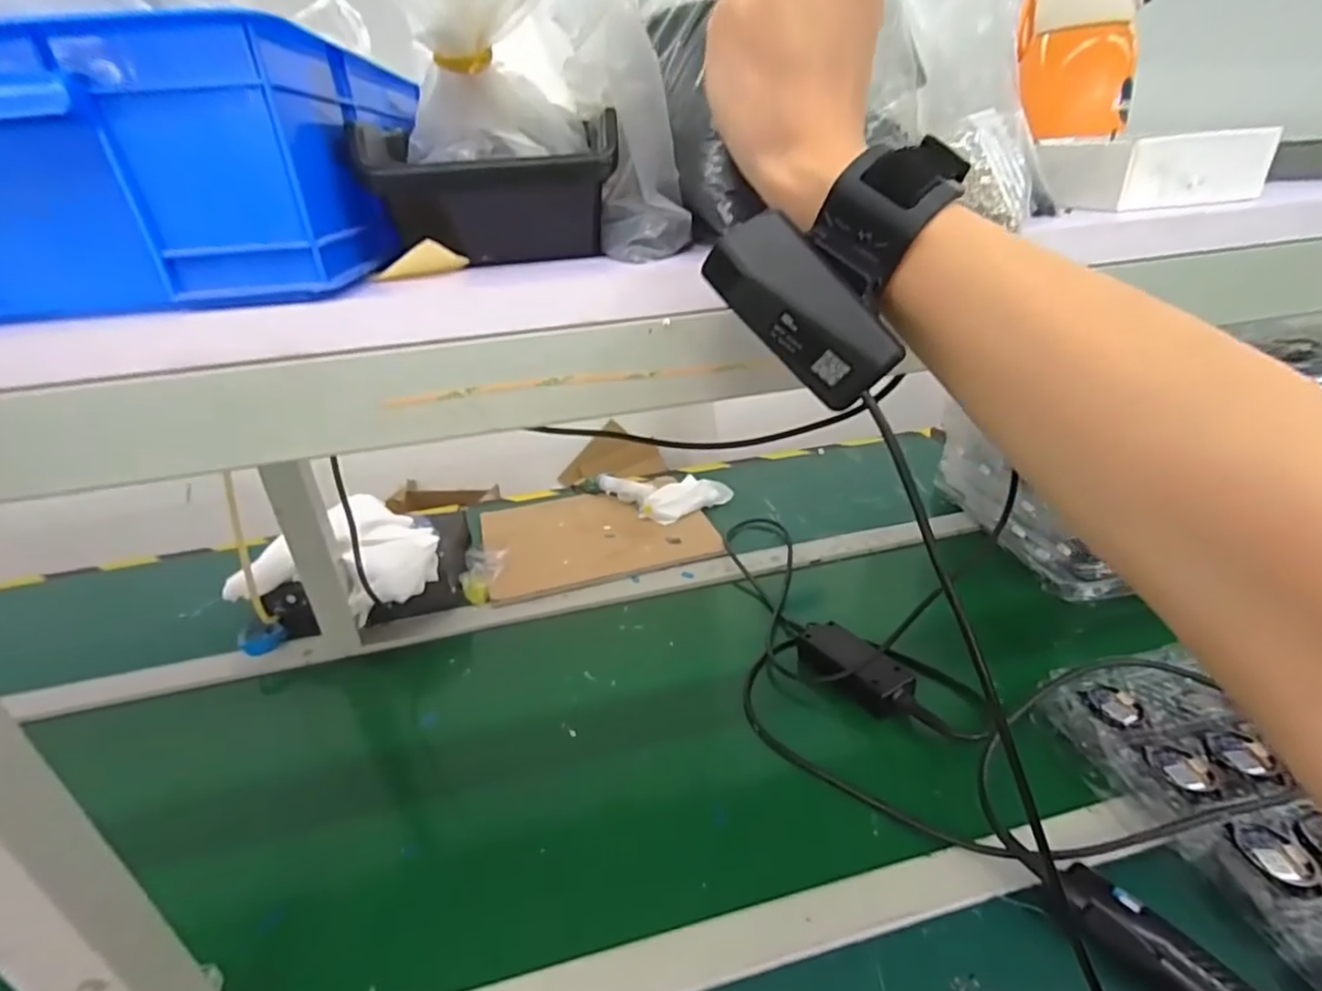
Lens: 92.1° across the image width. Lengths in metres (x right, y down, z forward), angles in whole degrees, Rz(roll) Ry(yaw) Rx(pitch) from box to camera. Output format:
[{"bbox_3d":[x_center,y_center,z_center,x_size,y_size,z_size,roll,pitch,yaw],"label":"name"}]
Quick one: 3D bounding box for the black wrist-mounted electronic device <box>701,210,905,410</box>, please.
[{"bbox_3d":[0.049,-0.064,0.221,0.070,0.030,0.023,47,40,1],"label":"black wrist-mounted electronic device"}]

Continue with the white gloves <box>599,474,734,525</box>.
[{"bbox_3d":[-0.004,0.002,0.992,0.219,0.037,0.105,2,28,11],"label":"white gloves"}]

